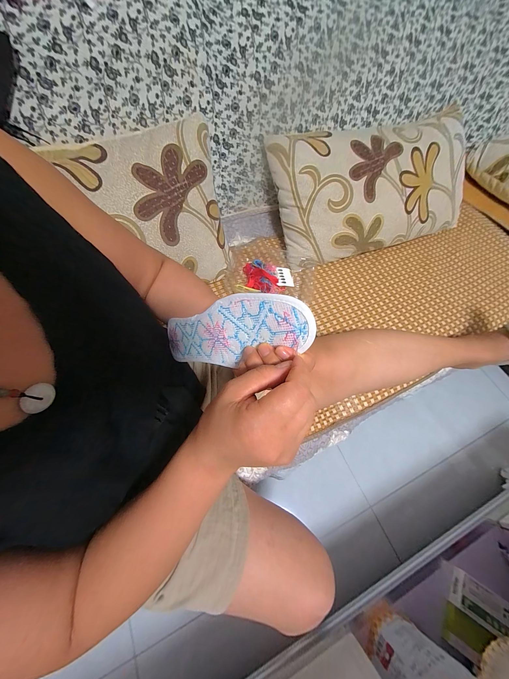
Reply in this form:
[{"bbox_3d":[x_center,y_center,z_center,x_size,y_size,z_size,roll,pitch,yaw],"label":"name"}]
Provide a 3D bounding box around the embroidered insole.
[{"bbox_3d":[-0.041,-0.004,0.273,0.012,0.234,0.070,-37,108,-46],"label":"embroidered insole"}]

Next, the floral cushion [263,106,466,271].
[{"bbox_3d":[0.354,-0.442,0.669,0.607,0.120,0.337,-16,105,-9],"label":"floral cushion"}]

